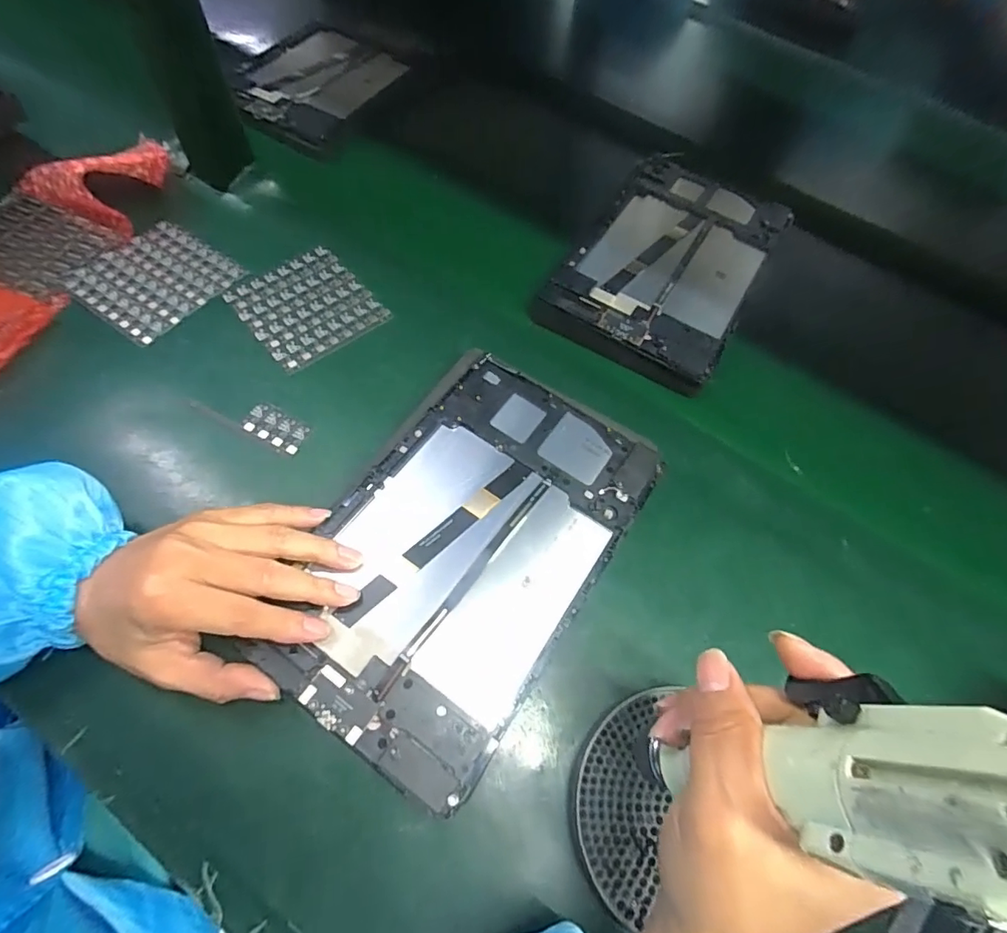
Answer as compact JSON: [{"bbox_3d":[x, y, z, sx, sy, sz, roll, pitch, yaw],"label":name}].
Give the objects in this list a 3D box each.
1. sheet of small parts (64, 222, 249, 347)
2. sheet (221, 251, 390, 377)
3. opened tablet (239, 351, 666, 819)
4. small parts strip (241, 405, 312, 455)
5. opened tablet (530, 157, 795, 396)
[{"bbox_3d":[-0.282,-0.152,0.418,0.094,0.009,0.100,36,64,13],"label":"sheet of small parts"},{"bbox_3d":[-0.159,-0.130,0.418,0.094,0.006,0.100,-35,70,-21],"label":"sheet"},{"bbox_3d":[-0.019,0.043,0.307,0.152,0.013,0.240,29,66,13],"label":"opened tablet"},{"bbox_3d":[-0.159,-0.027,0.362,0.046,0.005,0.025,30,63,10],"label":"small parts strip"},{"bbox_3d":[0.148,-0.182,0.459,0.146,0.022,0.242,30,64,11],"label":"opened tablet"}]

